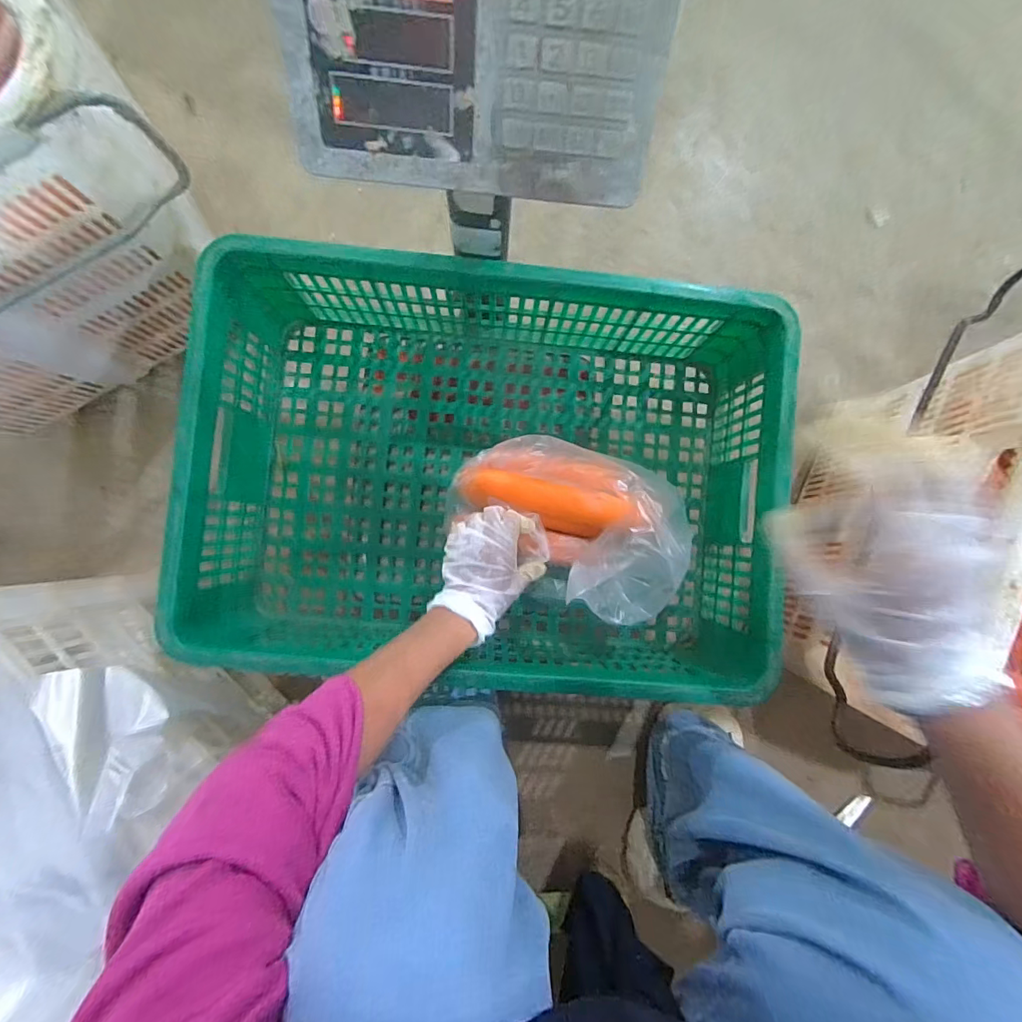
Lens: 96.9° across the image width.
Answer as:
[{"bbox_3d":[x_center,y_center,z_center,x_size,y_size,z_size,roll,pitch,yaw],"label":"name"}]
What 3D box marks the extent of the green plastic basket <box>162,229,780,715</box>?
[{"bbox_3d":[-0.022,-0.039,0.510,0.588,0.157,0.404,5,87,-1],"label":"green plastic basket"}]

